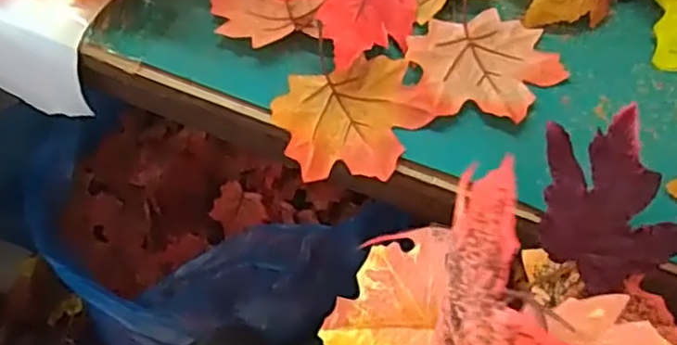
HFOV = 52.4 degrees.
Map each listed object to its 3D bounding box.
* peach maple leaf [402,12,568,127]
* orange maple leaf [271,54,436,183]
[{"bbox_3d":[0.090,-0.066,0.416,0.092,0.007,0.078,-7,62,-2],"label":"peach maple leaf"},{"bbox_3d":[0.009,-0.031,0.404,0.085,0.012,0.073,-16,62,-6],"label":"orange maple leaf"}]

